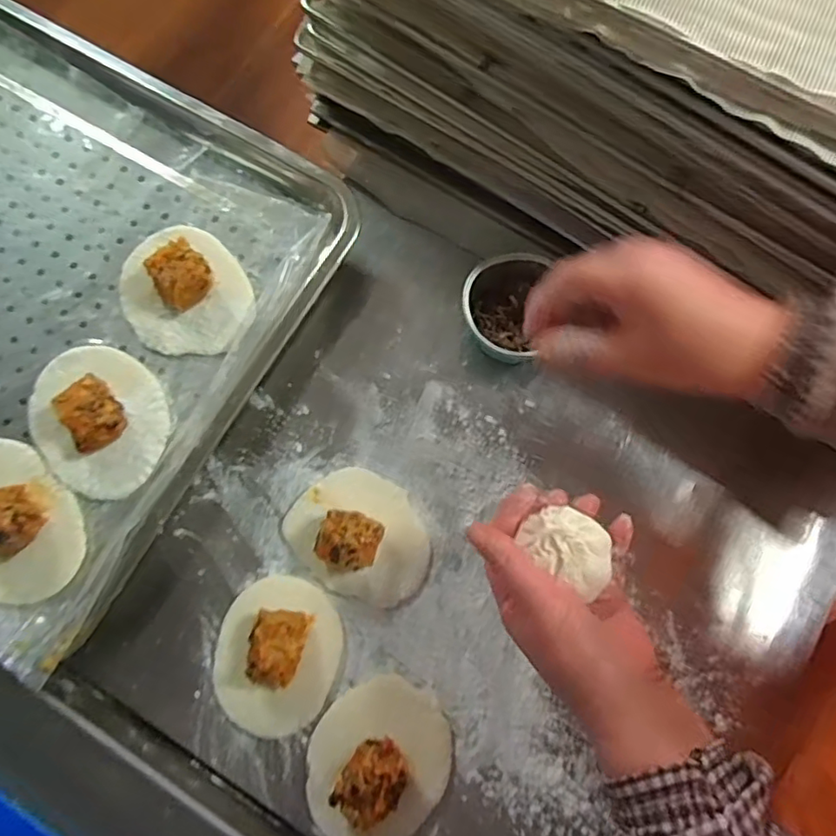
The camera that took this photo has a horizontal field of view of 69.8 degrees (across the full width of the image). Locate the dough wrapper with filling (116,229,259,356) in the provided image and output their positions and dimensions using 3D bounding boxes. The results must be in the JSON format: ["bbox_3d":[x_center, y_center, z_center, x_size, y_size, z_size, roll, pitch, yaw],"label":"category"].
[{"bbox_3d":[-0.169,-0.093,0.426,0.084,0.033,0.099,-34,79,-10],"label":"dough wrapper with filling"}]

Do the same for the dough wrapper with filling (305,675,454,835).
[{"bbox_3d":[-0.027,0.224,0.382,0.089,0.035,0.105,40,77,8],"label":"dough wrapper with filling"}]

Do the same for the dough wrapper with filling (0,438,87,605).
[{"bbox_3d":[-0.274,0.066,0.385,0.083,0.033,0.115,-43,81,-12],"label":"dough wrapper with filling"}]

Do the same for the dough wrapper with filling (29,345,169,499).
[{"bbox_3d":[-0.221,-0.002,0.405,0.085,0.033,0.106,-41,80,-11],"label":"dough wrapper with filling"}]

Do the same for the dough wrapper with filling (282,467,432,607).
[{"bbox_3d":[-0.041,0.079,0.418,0.104,0.038,0.082,24,76,4],"label":"dough wrapper with filling"}]

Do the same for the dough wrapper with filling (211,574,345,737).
[{"bbox_3d":[-0.097,0.159,0.401,0.084,0.034,0.097,21,76,4],"label":"dough wrapper with filling"}]

